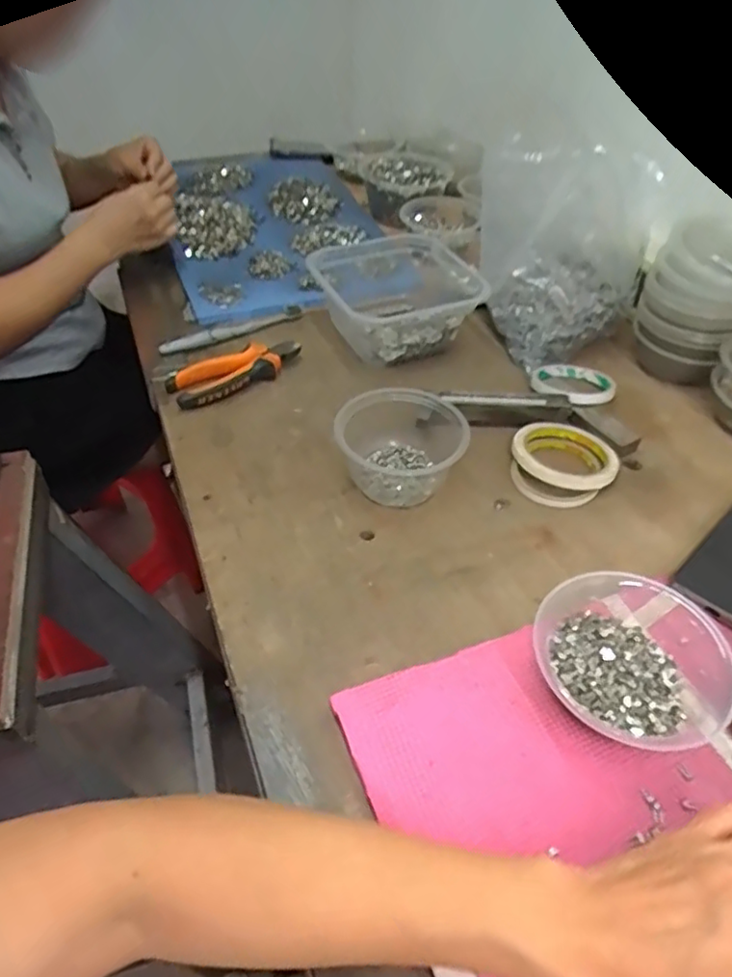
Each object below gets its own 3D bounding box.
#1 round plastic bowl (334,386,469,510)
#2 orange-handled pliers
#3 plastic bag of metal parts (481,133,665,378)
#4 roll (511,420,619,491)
[{"bbox_3d":[0.032,-0.044,0.590,0.111,0.064,0.105,1,45,-1],"label":"round plastic bowl"},{"bbox_3d":[-0.139,-0.129,0.692,0.146,0.025,0.056,-27,52,-26],"label":"orange-handled pliers"},{"bbox_3d":[0.214,-0.263,0.712,0.133,0.194,0.147,-18,49,-19],"label":"plastic bag of metal parts"},{"bbox_3d":[0.194,-0.037,0.621,0.097,0.018,0.097,1,45,-1],"label":"roll"}]

